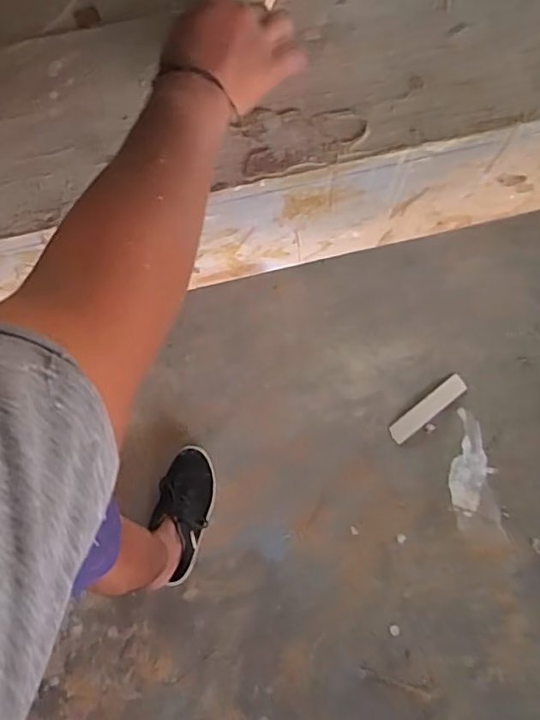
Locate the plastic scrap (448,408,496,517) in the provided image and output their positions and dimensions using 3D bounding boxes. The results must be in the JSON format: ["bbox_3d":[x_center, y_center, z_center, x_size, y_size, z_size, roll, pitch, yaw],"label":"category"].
[{"bbox_3d":[0.434,0.222,1.238,0.082,0.012,0.212,13,75,2],"label":"plastic scrap"}]

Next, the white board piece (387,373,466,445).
[{"bbox_3d":[0.348,0.108,1.266,0.201,0.007,0.045,-36,79,-10],"label":"white board piece"}]

